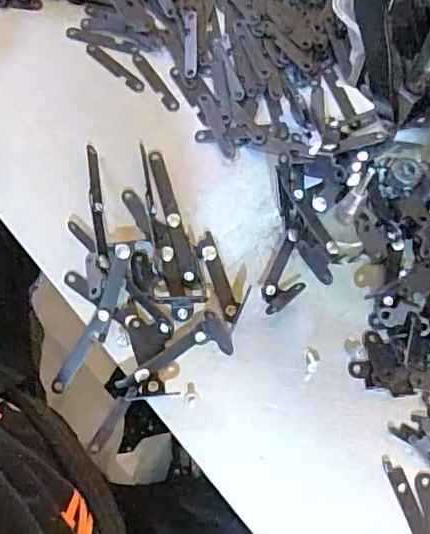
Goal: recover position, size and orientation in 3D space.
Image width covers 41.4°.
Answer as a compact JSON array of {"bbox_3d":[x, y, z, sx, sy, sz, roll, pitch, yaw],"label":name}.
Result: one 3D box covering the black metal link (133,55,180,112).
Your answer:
[{"bbox_3d":[-0.039,-0.123,0.377,0.009,0.004,0.052,-30,72,-12],"label":"black metal link"}]

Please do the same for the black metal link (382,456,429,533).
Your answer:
[{"bbox_3d":[0.099,0.123,0.283,0.009,0.004,0.056,-18,70,-8],"label":"black metal link"}]

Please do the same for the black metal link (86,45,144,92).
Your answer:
[{"bbox_3d":[-0.067,-0.134,0.383,0.051,0.004,0.009,42,73,14],"label":"black metal link"}]

